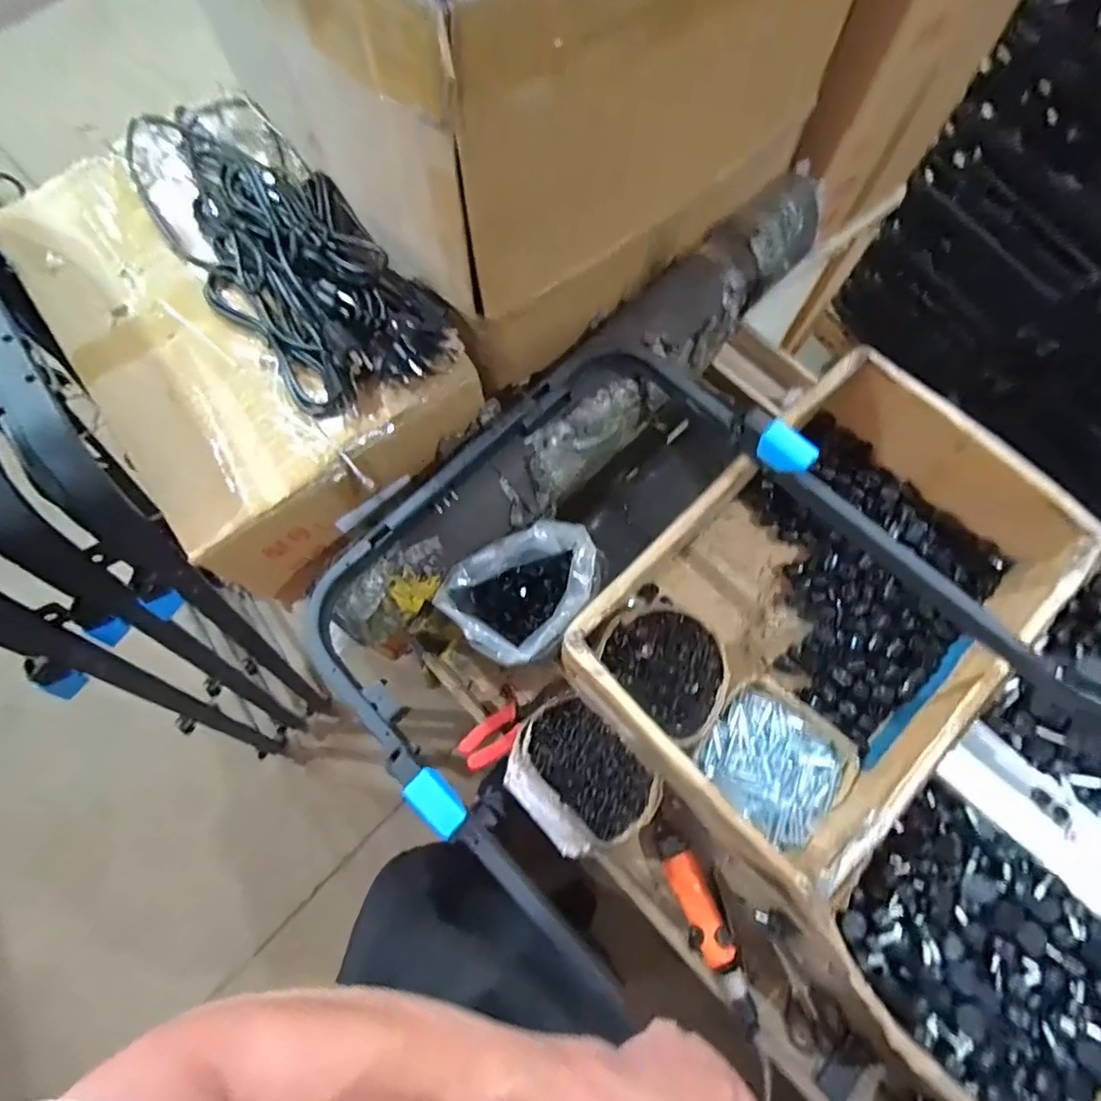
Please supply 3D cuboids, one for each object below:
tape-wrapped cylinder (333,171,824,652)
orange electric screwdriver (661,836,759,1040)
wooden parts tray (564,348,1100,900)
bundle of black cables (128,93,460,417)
[{"bbox_3d":[0.072,-0.195,0.681,0.140,0.103,0.818,37,76,12],"label":"tape-wrapped cylinder"},{"bbox_3d":[0.186,0.447,0.648,0.044,0.032,0.211,-23,73,-6],"label":"orange electric screwdriver"},{"bbox_3d":[0.313,0.062,0.669,0.519,0.179,0.332,-43,76,-12],"label":"wooden parts tray"},{"bbox_3d":[-0.299,-0.342,0.596,0.184,0.072,0.489,-37,75,-11],"label":"bundle of black cables"}]

